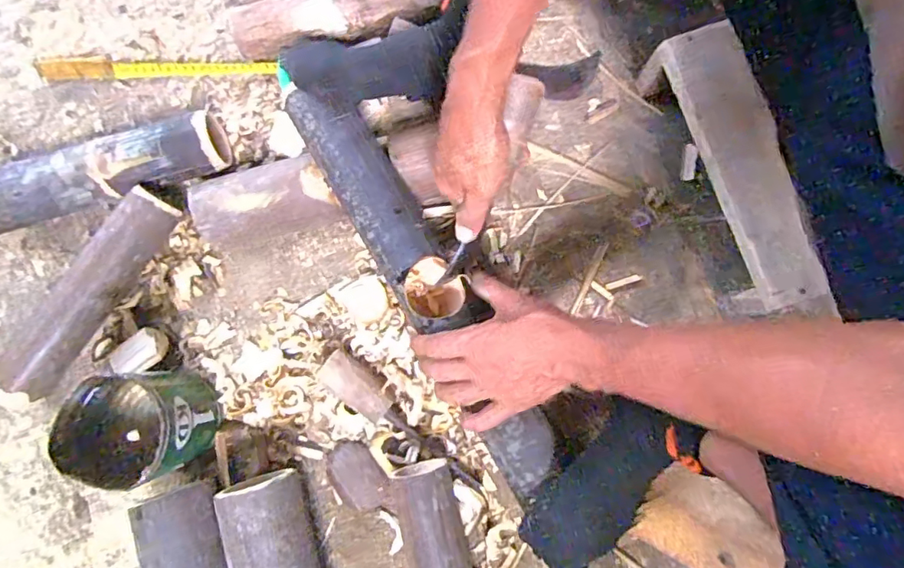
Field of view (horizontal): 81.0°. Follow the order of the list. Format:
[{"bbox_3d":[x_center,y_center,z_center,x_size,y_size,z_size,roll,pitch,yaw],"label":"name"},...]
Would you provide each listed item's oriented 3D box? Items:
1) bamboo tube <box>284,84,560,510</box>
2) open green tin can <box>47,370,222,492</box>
[{"bbox_3d":[-0.026,-0.001,0.522,0.067,0.062,0.435,-31,88,-5],"label":"bamboo tube"},{"bbox_3d":[-0.295,0.136,0.513,0.100,0.111,0.097,-2,80,0],"label":"open green tin can"}]

